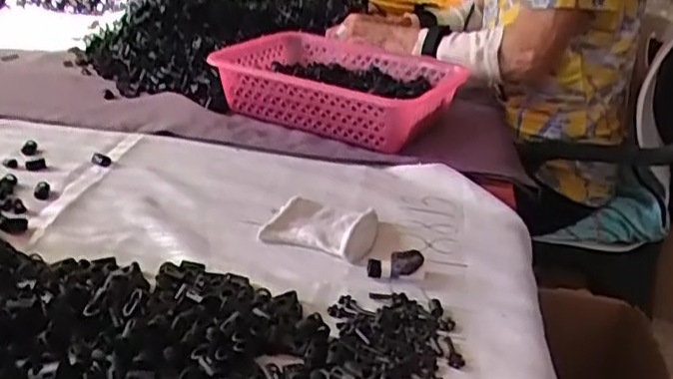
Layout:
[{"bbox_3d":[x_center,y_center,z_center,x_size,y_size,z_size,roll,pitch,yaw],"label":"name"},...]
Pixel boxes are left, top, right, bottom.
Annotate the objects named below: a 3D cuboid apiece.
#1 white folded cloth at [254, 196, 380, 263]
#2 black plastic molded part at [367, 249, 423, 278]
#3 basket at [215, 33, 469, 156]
[{"bbox_3d":[-0.011,0.029,0.583,0.093,0.020,0.071,14,28,17],"label":"white folded cloth"},{"bbox_3d":[0.048,0.063,0.533,0.047,0.015,0.018,-14,23,15],"label":"black plastic molded part"},{"bbox_3d":[0.013,-0.127,0.825,0.323,0.078,0.173,20,31,27],"label":"basket"}]

